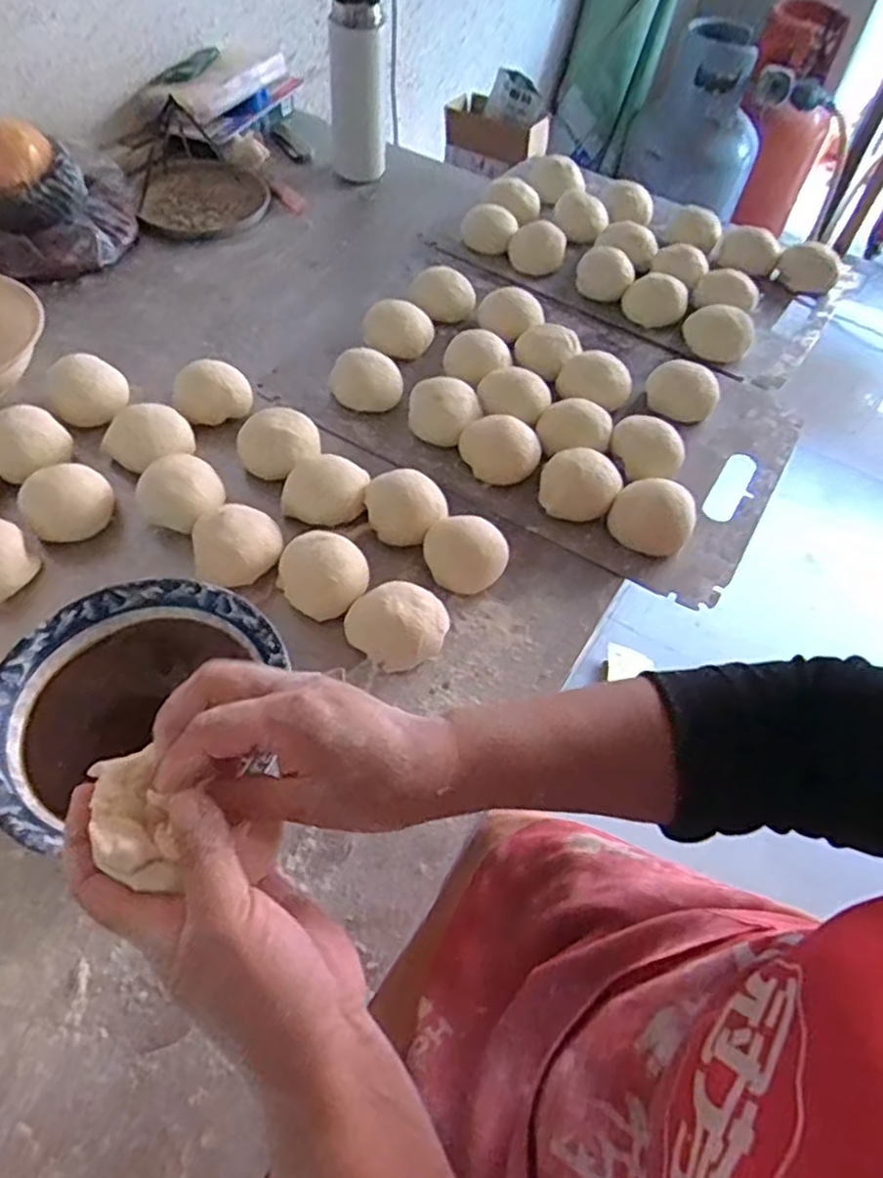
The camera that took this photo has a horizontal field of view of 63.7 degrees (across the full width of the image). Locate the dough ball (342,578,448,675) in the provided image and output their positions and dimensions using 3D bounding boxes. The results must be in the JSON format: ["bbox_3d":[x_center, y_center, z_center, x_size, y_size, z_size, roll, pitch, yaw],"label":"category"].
[{"bbox_3d":[-0.029,0.022,0.496,0.066,0.043,0.057,32,58,16],"label":"dough ball"}]

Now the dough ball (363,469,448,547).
[{"bbox_3d":[-0.028,-0.065,0.562,0.062,0.040,0.055,2,54,-4],"label":"dough ball"}]

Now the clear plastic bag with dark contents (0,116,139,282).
[{"bbox_3d":[-0.407,-0.410,0.732,0.161,0.109,0.130,-15,57,-15],"label":"clear plastic bag with dark contents"}]

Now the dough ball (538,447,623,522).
[{"bbox_3d":[0.115,-0.085,0.589,0.058,0.042,0.061,3,54,-4],"label":"dough ball"}]

